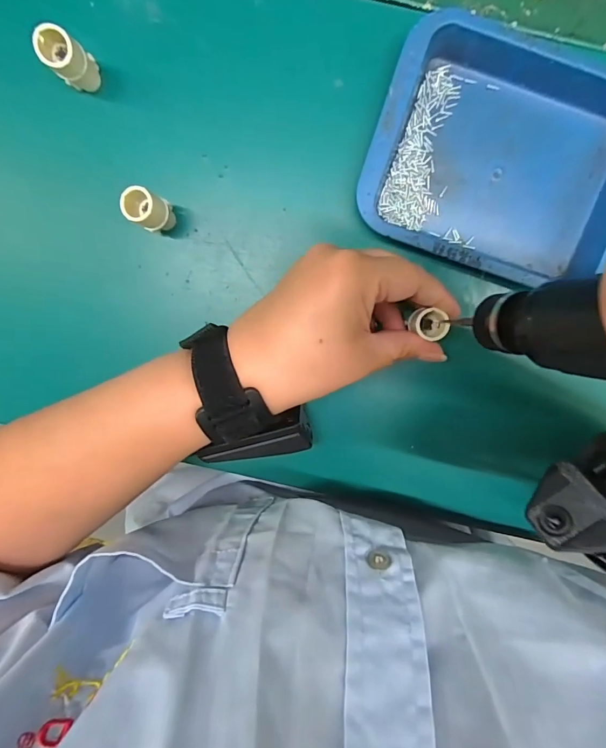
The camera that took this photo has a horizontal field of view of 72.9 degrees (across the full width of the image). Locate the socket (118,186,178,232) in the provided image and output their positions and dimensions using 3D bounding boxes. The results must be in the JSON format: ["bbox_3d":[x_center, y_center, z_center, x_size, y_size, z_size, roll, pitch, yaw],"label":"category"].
[{"bbox_3d":[-0.090,-0.096,0.243,0.019,0.044,0.020,0,98,1],"label":"socket"}]

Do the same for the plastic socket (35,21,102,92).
[{"bbox_3d":[-0.127,-0.172,0.229,0.020,0.044,0.016,-42,95,6],"label":"plastic socket"}]

